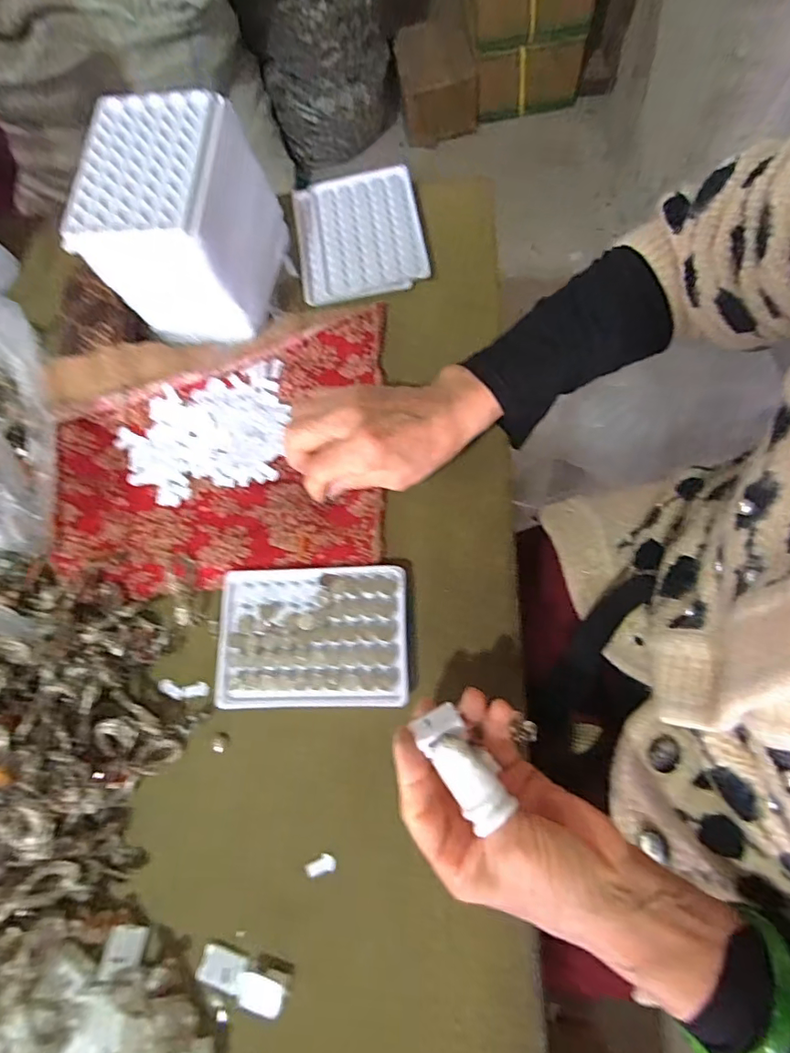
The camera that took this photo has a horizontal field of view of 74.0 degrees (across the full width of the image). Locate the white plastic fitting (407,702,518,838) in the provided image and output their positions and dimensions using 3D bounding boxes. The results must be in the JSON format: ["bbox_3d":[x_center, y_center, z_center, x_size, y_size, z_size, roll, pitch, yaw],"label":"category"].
[{"bbox_3d":[0.036,0.124,0.280,0.024,0.029,0.058,-32,75,-11],"label":"white plastic fitting"}]

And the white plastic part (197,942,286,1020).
[{"bbox_3d":[-0.094,0.275,0.319,0.055,0.012,0.020,19,75,12],"label":"white plastic part"}]

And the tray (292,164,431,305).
[{"bbox_3d":[-0.033,-0.267,0.474,0.111,0.018,0.131,-10,71,2],"label":"tray"}]

